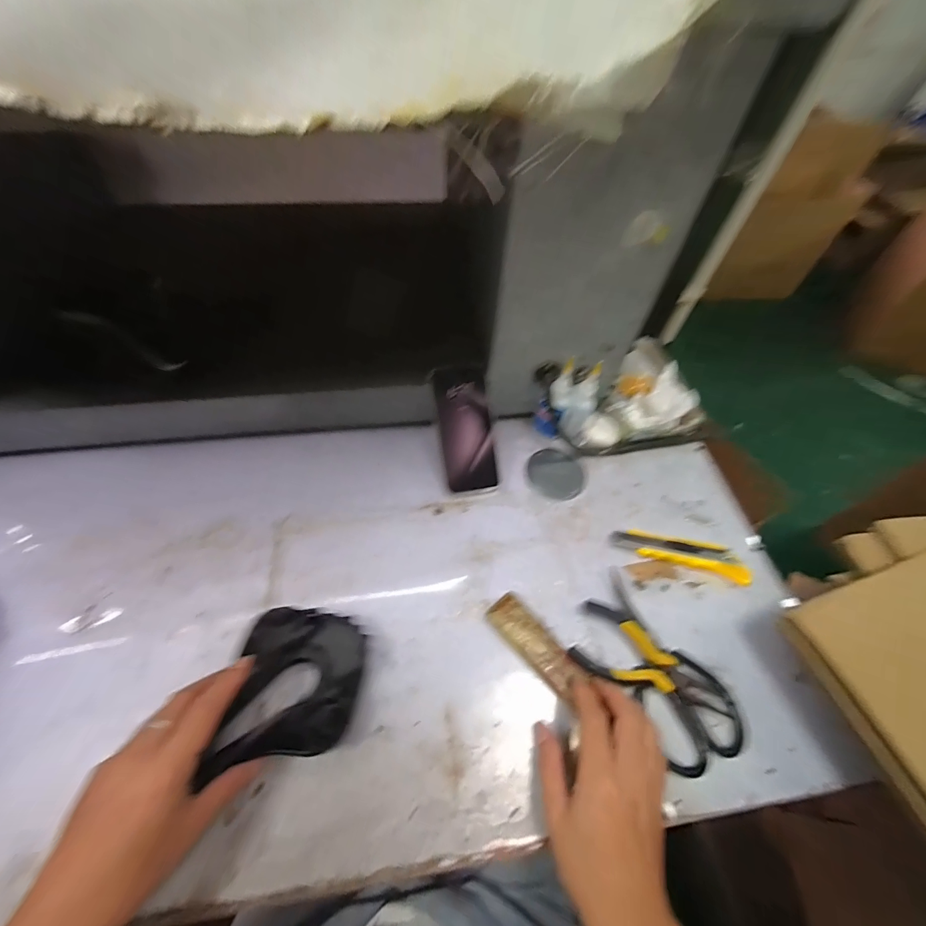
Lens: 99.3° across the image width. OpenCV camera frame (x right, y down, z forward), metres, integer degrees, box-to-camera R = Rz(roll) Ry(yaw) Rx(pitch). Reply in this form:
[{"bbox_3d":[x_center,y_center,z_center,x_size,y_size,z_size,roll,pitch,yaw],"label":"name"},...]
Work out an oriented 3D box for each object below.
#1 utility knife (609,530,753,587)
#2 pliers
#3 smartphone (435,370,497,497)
[{"bbox_3d":[0.263,0.106,0.479,0.158,0.011,0.040,16,57,7],"label":"utility knife"},{"bbox_3d":[0.195,0.202,0.401,0.161,0.026,0.071,21,58,10],"label":"pliers"},{"bbox_3d":[0.005,-0.040,0.515,0.067,0.011,0.164,-12,100,-11],"label":"smartphone"}]

